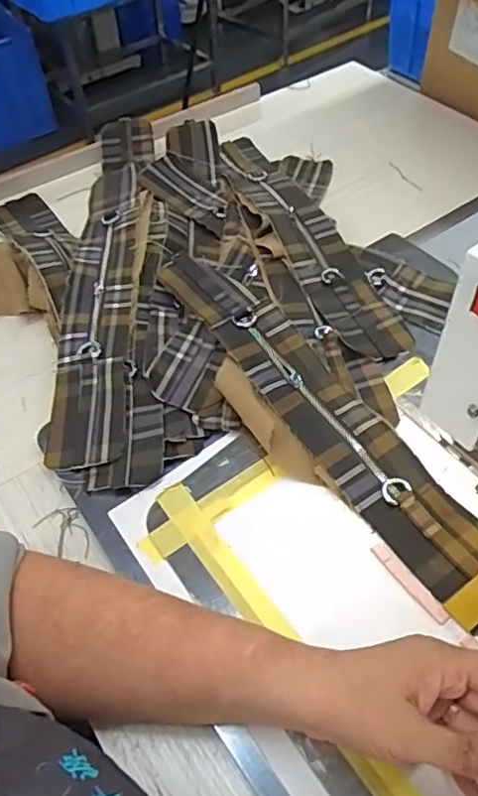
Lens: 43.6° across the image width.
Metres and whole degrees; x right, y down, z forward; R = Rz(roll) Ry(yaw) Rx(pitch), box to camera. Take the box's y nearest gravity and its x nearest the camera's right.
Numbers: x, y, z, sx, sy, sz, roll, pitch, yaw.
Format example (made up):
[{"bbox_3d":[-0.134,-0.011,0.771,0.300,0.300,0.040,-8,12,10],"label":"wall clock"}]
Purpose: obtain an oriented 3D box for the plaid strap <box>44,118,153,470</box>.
[{"bbox_3d":[-0.143,-0.149,0.648,0.078,0.026,0.501,-4,53,2],"label":"plaid strap"}]

